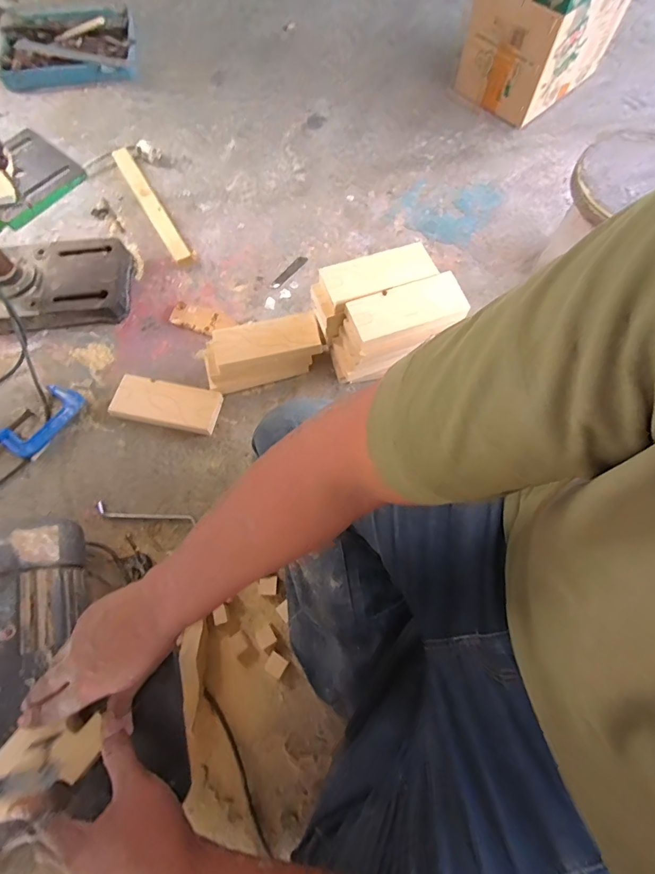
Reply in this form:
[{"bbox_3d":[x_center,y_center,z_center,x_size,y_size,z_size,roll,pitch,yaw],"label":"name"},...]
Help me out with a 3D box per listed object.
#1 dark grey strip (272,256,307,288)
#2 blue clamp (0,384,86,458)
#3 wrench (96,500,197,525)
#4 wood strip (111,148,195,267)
[{"bbox_3d":[-0.078,-0.336,0.851,0.019,0.004,0.095,38,74,13],"label":"dark grey strip"},{"bbox_3d":[-0.512,-0.015,0.700,0.093,0.025,0.202,43,76,14],"label":"blue clamp"},{"bbox_3d":[-0.288,0.124,0.665,0.154,0.016,0.021,8,70,3],"label":"wrench"},{"bbox_3d":[-0.376,-0.497,0.893,0.036,0.024,0.364,-30,73,-10],"label":"wood strip"}]

